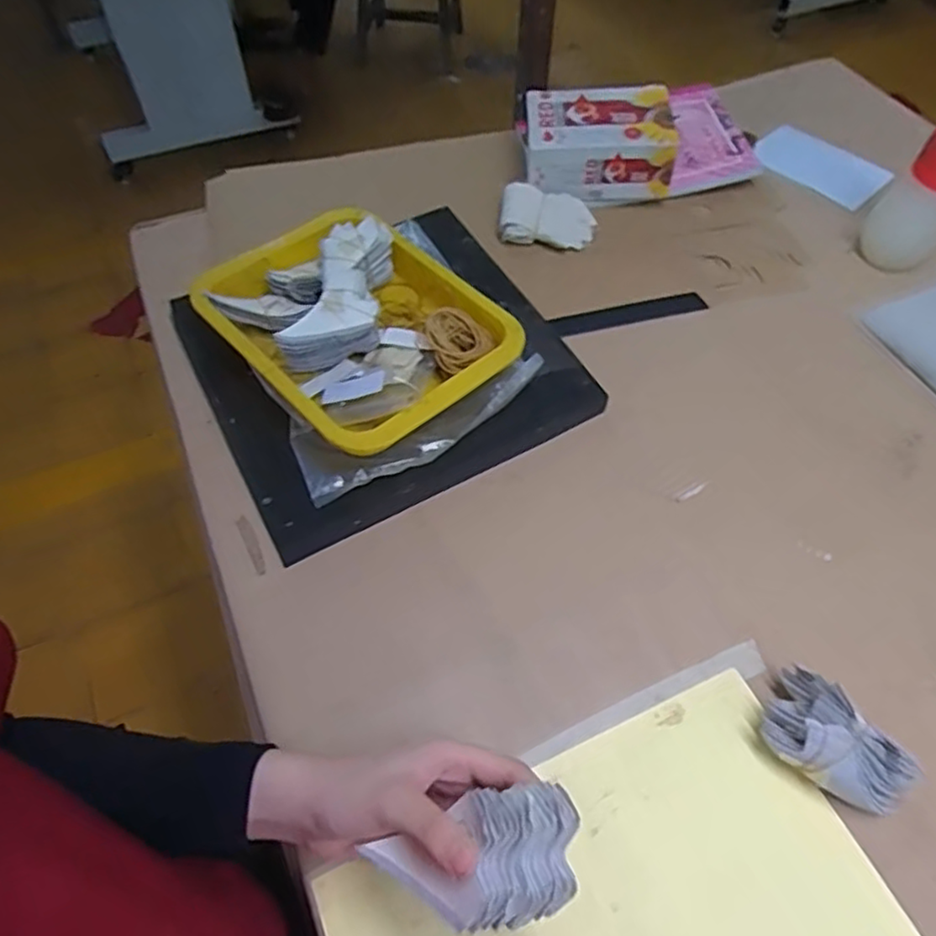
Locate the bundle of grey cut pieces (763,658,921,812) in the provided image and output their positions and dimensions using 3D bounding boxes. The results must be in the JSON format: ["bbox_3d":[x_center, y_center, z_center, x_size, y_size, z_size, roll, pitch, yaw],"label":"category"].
[{"bbox_3d":[0.238,0.178,0.431,0.096,0.049,0.056,38,64,23],"label":"bundle of grey cut pieces"}]

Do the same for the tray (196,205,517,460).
[{"bbox_3d":[-0.094,-0.128,0.599,0.200,0.068,0.250,-40,65,-23],"label":"tray"}]

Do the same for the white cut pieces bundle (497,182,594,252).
[{"bbox_3d":[0.085,-0.267,0.726,0.100,0.038,0.063,6,56,5],"label":"white cut pieces bundle"}]

